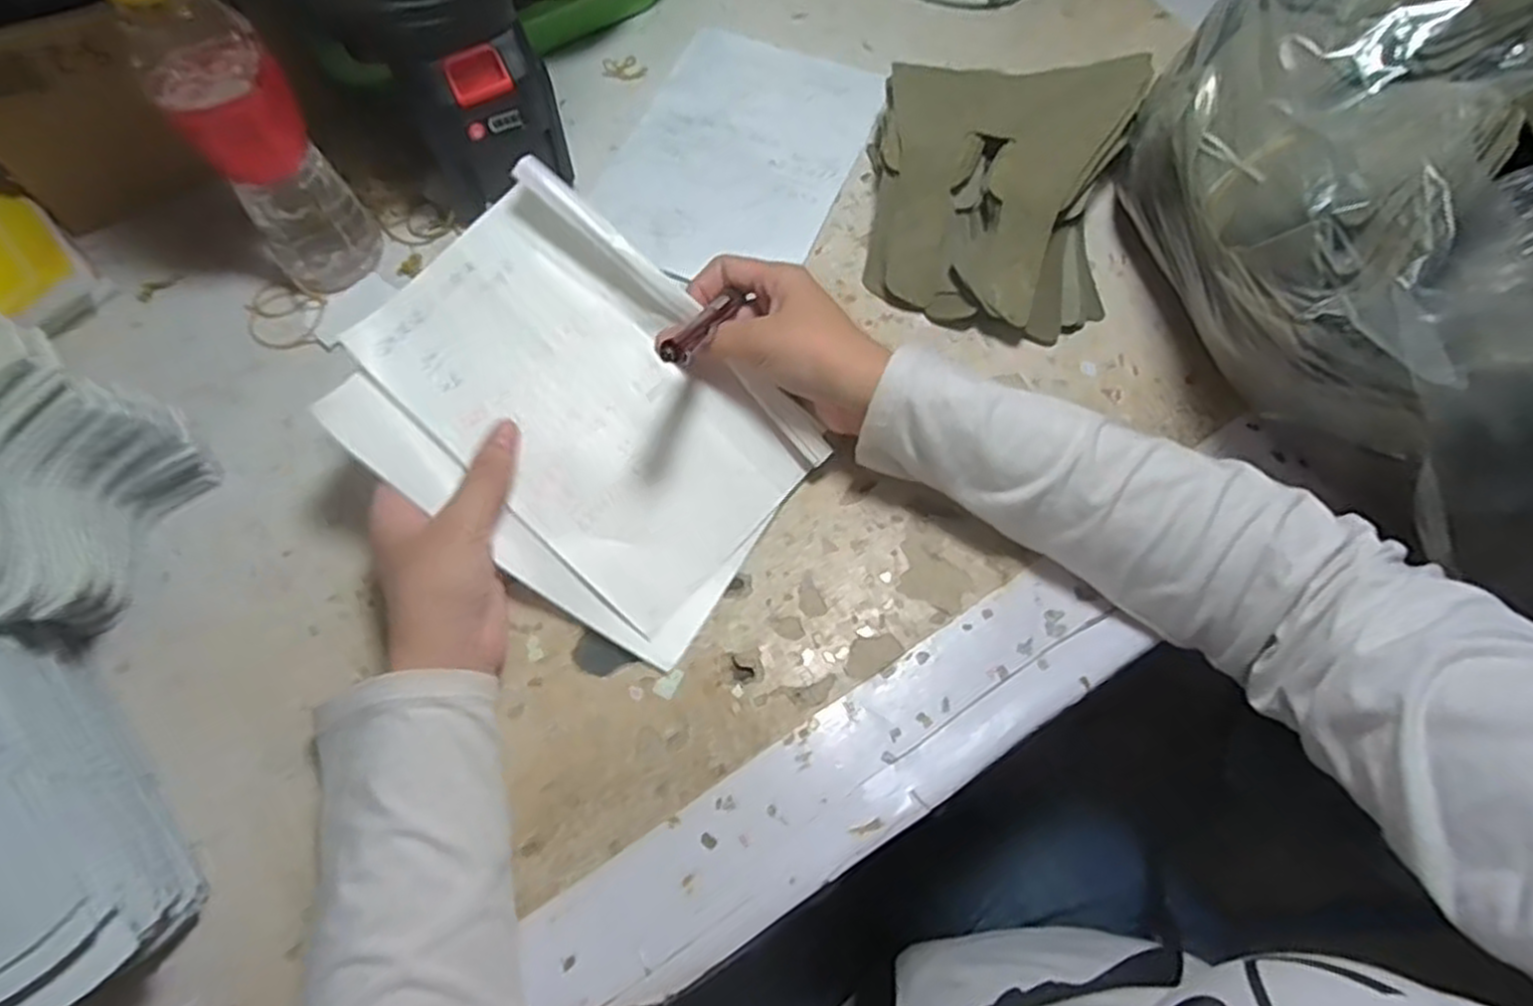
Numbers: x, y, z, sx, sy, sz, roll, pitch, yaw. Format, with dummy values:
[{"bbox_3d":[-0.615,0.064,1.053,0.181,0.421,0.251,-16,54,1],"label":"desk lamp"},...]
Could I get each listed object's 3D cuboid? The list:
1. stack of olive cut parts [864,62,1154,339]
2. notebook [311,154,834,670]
[{"bbox_3d":[0.134,-0.184,0.470,0.147,0.053,0.170,12,67,6],"label":"stack of olive cut parts"},{"bbox_3d":[-0.087,-0.042,0.384,0.207,0.025,0.153,39,77,-6],"label":"notebook"}]

